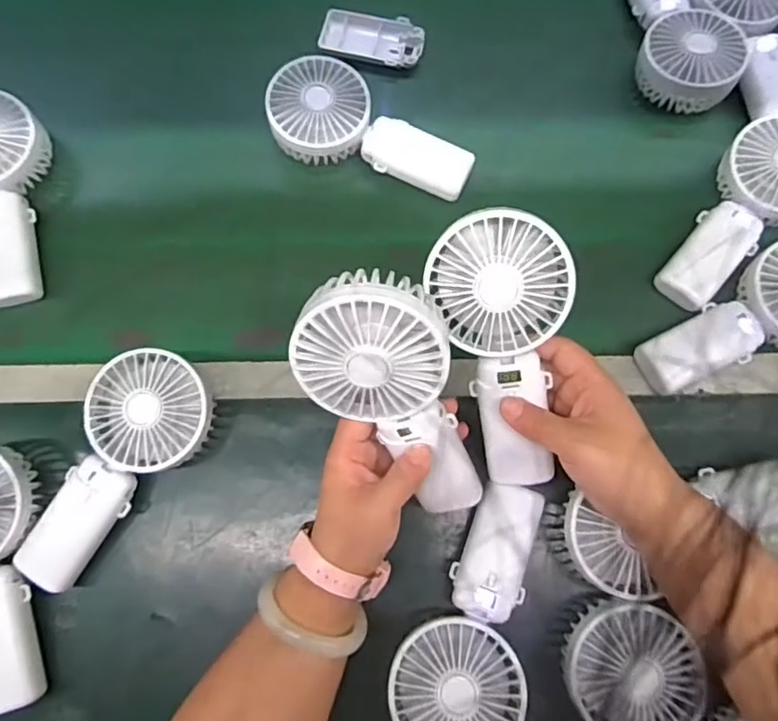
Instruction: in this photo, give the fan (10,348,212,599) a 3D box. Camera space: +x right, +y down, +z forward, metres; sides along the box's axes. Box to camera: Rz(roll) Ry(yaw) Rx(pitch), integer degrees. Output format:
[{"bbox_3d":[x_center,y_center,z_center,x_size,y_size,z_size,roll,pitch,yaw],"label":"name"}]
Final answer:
[{"bbox_3d":[-0.204,0.080,0.444,0.089,0.039,0.189,32,90,8],"label":"fan"}]

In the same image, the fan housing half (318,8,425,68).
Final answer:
[{"bbox_3d":[-0.017,-0.306,0.568,0.098,0.014,0.047,14,76,4],"label":"fan housing half"}]

